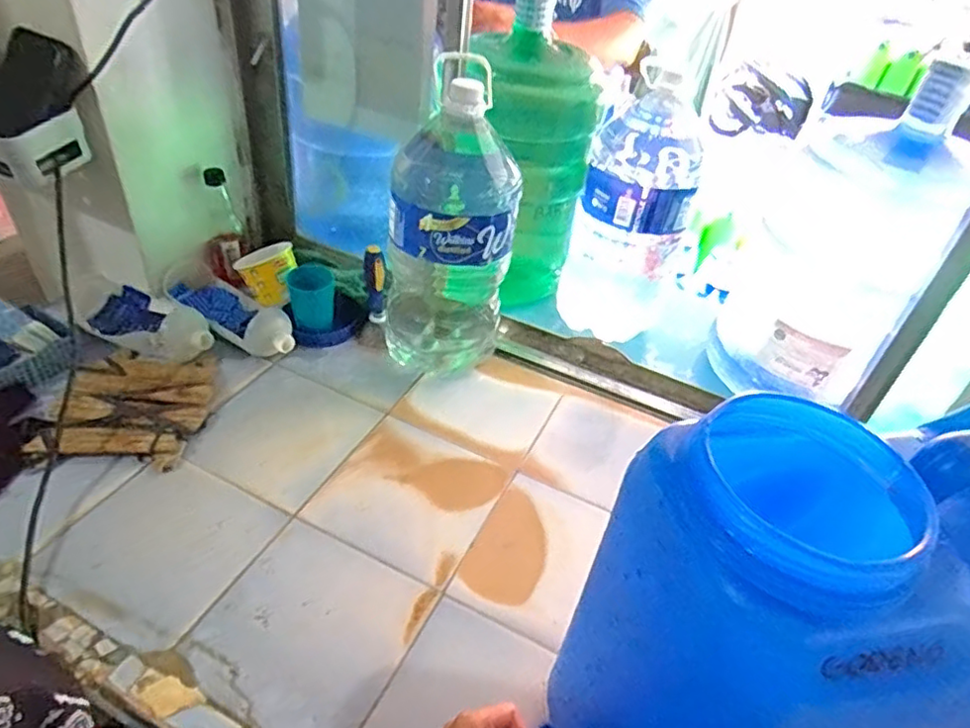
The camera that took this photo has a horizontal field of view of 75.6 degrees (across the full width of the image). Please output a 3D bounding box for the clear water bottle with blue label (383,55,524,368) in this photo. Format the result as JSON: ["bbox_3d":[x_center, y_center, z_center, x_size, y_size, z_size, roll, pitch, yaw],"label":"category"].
[{"bbox_3d":[-0.050,-0.181,0.878,0.170,0.411,0.163,4,42,-3],"label":"clear water bottle with blue label"}]

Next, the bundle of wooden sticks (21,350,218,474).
[{"bbox_3d":[-0.478,0.057,0.831,0.204,0.030,0.193,0,42,-7],"label":"bundle of wooden sticks"}]

